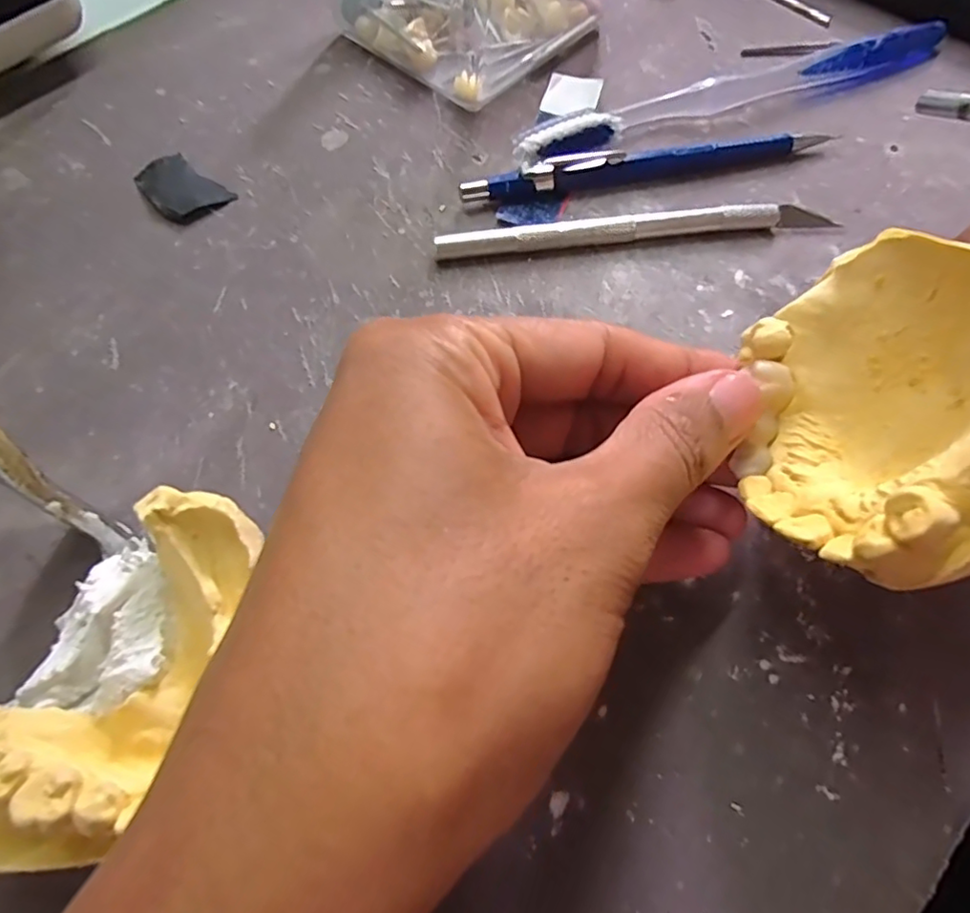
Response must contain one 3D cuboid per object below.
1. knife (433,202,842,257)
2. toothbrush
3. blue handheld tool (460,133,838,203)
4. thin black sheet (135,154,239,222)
[{"bbox_3d":[0.050,-0.076,0.193,0.131,0.009,0.006,-6,66,-2],"label":"knife"},{"bbox_3d":[0.097,-0.140,0.217,0.188,0.017,0.019,-23,67,-9],"label":"toothbrush"},{"bbox_3d":[0.057,-0.104,0.202,0.131,0.014,0.006,-12,66,-5],"label":"blue handheld tool"},{"bbox_3d":[-0.110,-0.097,0.206,0.036,0.004,0.022,36,71,16],"label":"thin black sheet"}]

